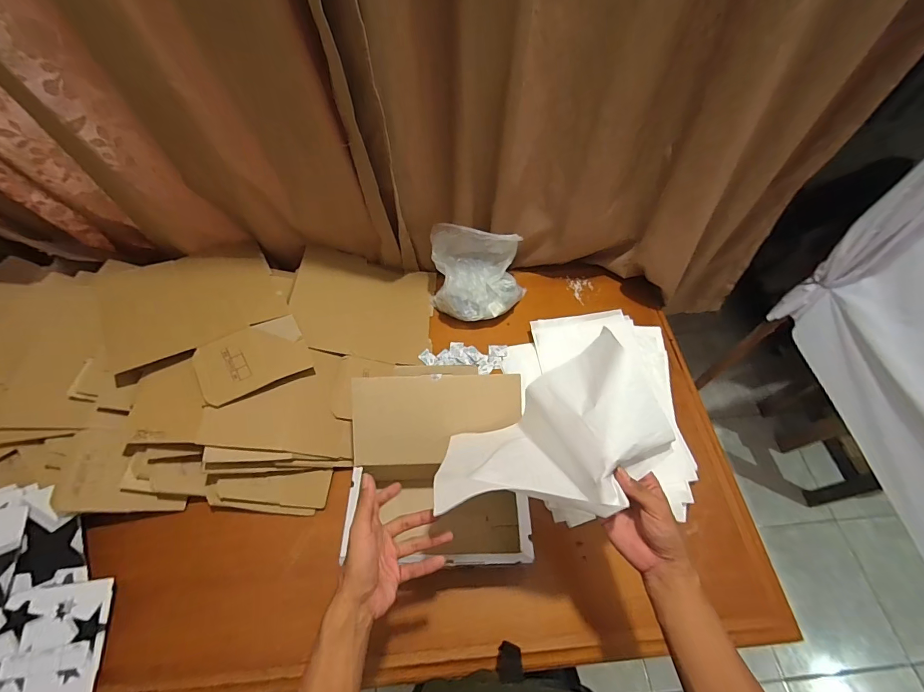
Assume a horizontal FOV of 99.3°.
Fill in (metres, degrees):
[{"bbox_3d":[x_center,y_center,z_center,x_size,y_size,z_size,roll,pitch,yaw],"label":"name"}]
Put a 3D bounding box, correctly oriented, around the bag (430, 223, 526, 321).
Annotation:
[{"bbox_3d":[0.036,-0.159,0.862,0.198,0.155,0.155,1,59,1],"label":"bag"}]

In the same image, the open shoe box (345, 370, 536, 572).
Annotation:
[{"bbox_3d":[-0.037,0.213,0.661,0.293,0.198,0.267,-2,59,-1],"label":"open shoe box"}]

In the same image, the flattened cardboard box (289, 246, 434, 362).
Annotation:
[{"bbox_3d":[-0.217,-0.091,0.878,0.295,0.021,0.258,10,56,-18],"label":"flattened cardboard box"}]

